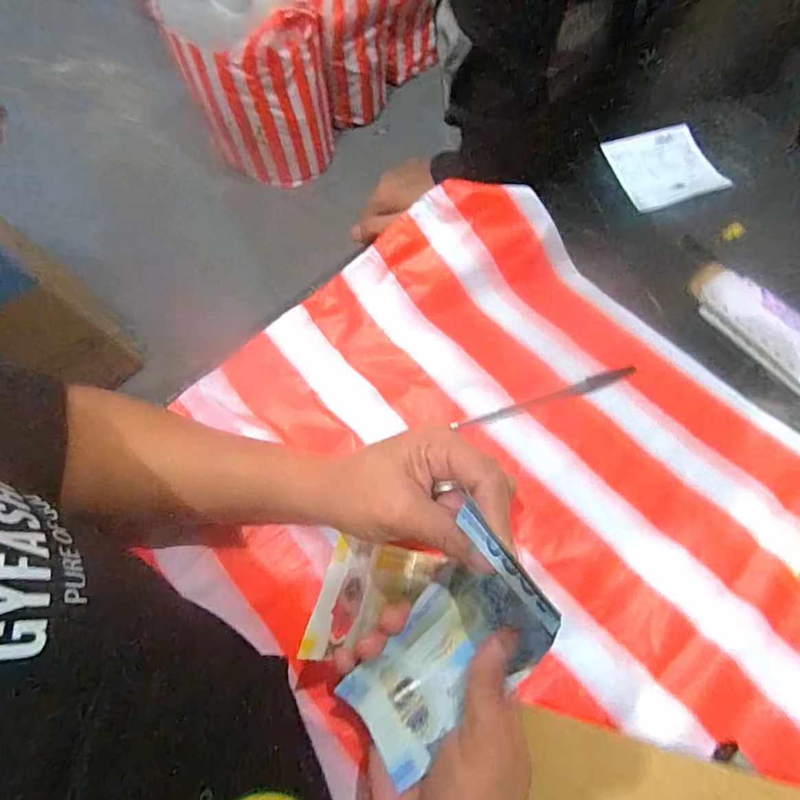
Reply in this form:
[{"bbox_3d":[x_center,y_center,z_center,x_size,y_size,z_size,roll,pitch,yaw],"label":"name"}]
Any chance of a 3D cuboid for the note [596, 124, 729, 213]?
[{"bbox_3d":[0.247,-0.222,0.444,0.090,0.004,0.087,-16,70,-3],"label":"note"}]

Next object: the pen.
[{"bbox_3d":[0.108,0.000,0.353,0.141,0.006,0.011,-18,70,-4],"label":"pen"}]

